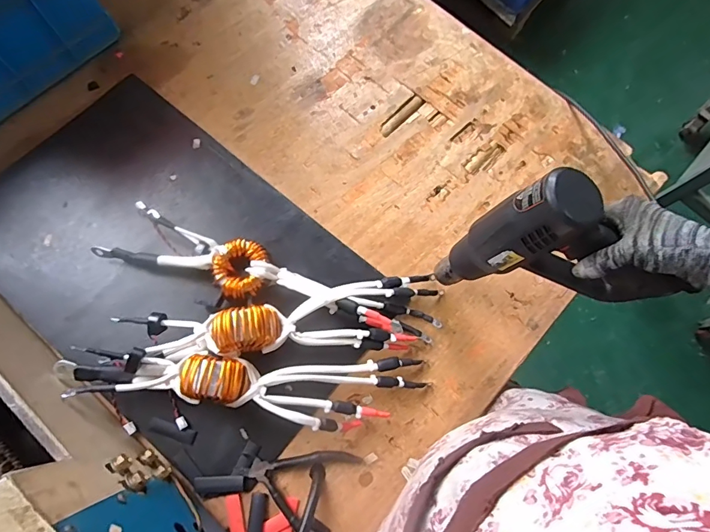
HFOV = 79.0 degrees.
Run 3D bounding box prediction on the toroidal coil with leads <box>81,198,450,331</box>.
[{"bbox_3d":[-0.120,0.001,0.589,0.446,0.053,0.093,15,73,2],"label":"toroidal coil with leads"}]

